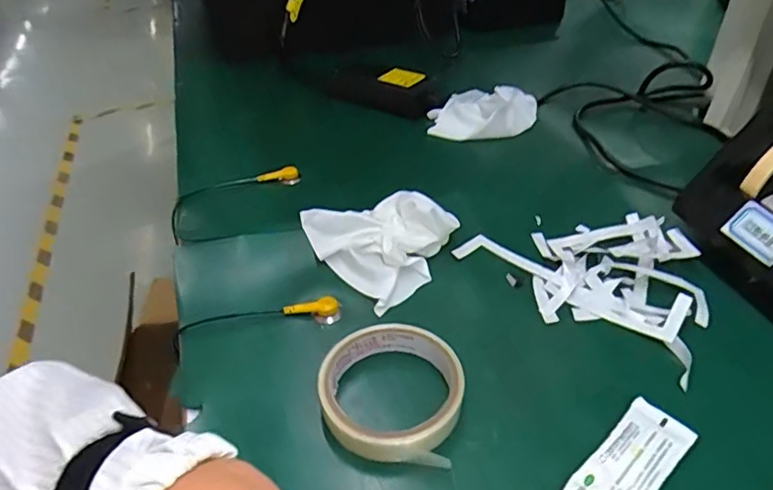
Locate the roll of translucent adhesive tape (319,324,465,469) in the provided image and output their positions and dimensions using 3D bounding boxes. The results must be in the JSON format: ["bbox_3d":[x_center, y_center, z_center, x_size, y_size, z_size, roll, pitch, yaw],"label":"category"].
[{"bbox_3d":[0.003,0.095,0.369,0.089,0.023,0.091,-2,40,2],"label":"roll of translucent adhesive tape"}]

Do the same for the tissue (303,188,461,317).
[{"bbox_3d":[-0.010,-0.018,0.477,0.095,0.034,0.125,-31,47,-29],"label":"tissue"}]

